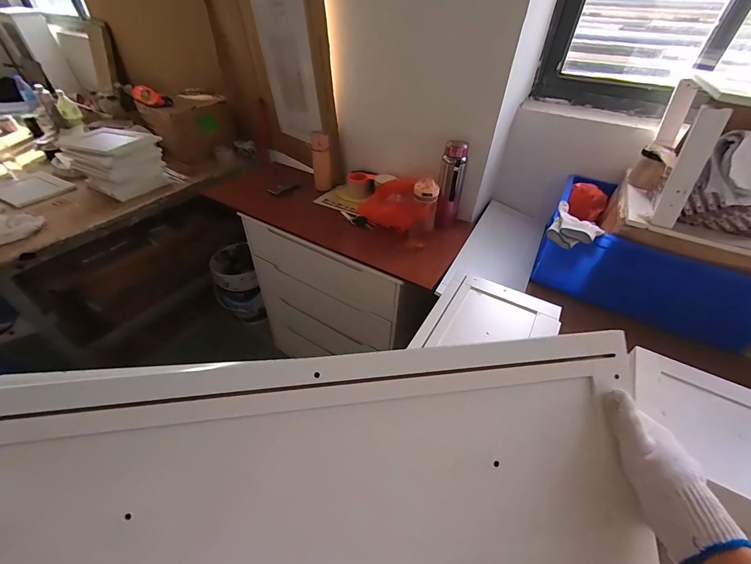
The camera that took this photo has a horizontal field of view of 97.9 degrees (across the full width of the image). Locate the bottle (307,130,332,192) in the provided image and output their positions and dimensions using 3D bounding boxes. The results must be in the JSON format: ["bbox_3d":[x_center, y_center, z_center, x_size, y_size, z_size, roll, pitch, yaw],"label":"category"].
[{"bbox_3d":[-0.215,-0.476,1.290,0.069,0.215,0.059,4,42,1],"label":"bottle"}]

